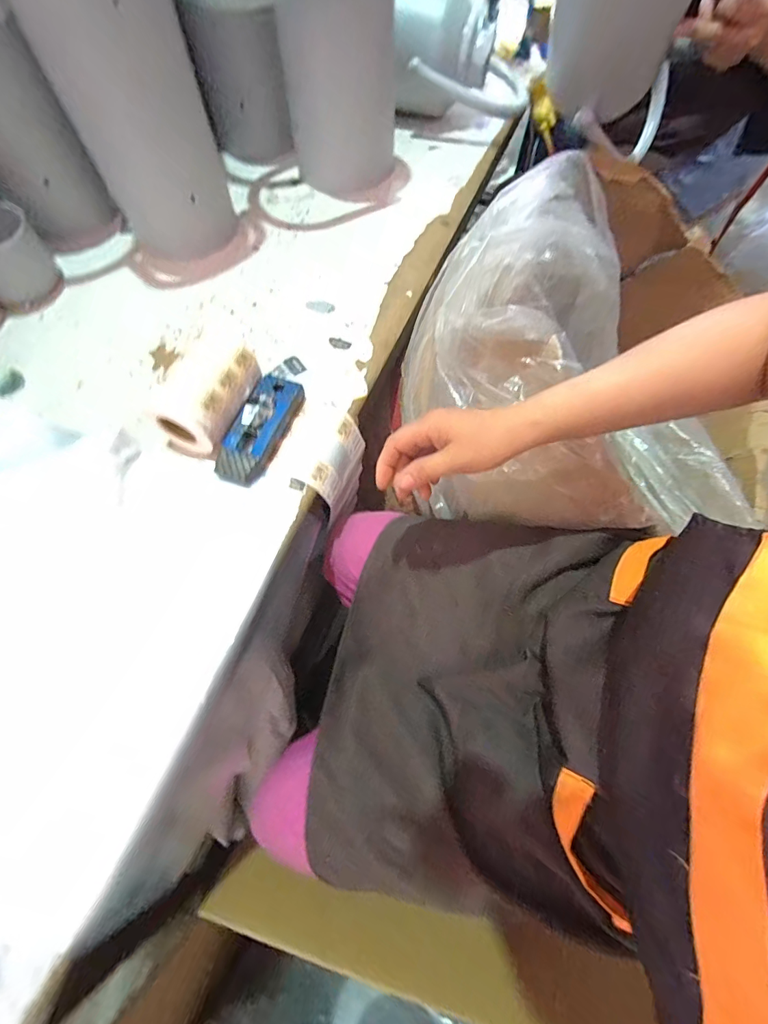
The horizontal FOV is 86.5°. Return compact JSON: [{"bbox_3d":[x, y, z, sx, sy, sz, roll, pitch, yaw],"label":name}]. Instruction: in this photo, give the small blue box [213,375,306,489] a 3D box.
[{"bbox_3d":[-0.141,-0.095,0.469,0.055,0.029,0.142,18,68,7],"label":"small blue box"}]

